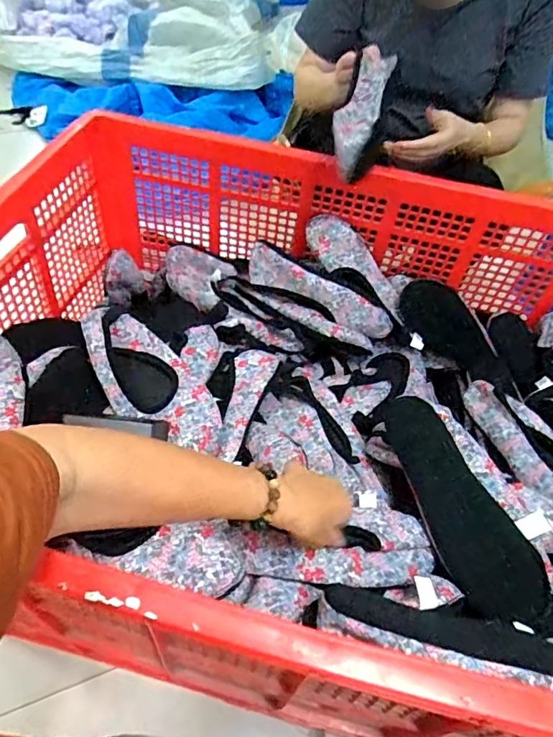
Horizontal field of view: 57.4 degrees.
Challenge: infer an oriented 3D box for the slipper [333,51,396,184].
[{"bbox_3d":[0.122,-0.376,0.728,0.061,0.056,0.236,14,62,5],"label":"slipper"}]

